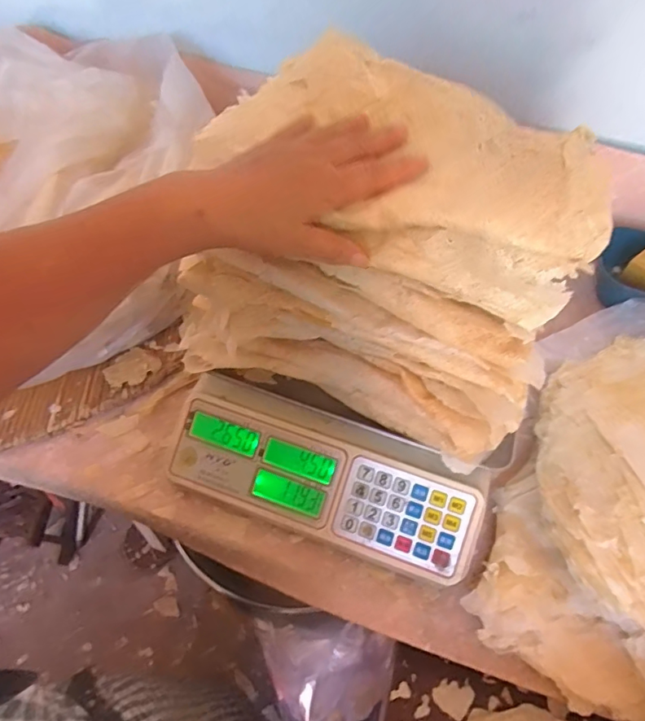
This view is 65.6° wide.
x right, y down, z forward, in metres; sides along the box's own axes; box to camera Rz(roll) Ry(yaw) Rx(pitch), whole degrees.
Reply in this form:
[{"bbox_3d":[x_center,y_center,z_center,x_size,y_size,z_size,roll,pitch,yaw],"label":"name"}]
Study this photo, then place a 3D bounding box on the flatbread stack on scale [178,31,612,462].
[{"bbox_3d":[0.047,-0.092,0.427,0.291,0.230,0.192,19,56,10],"label":"flatbread stack on scale"}]

